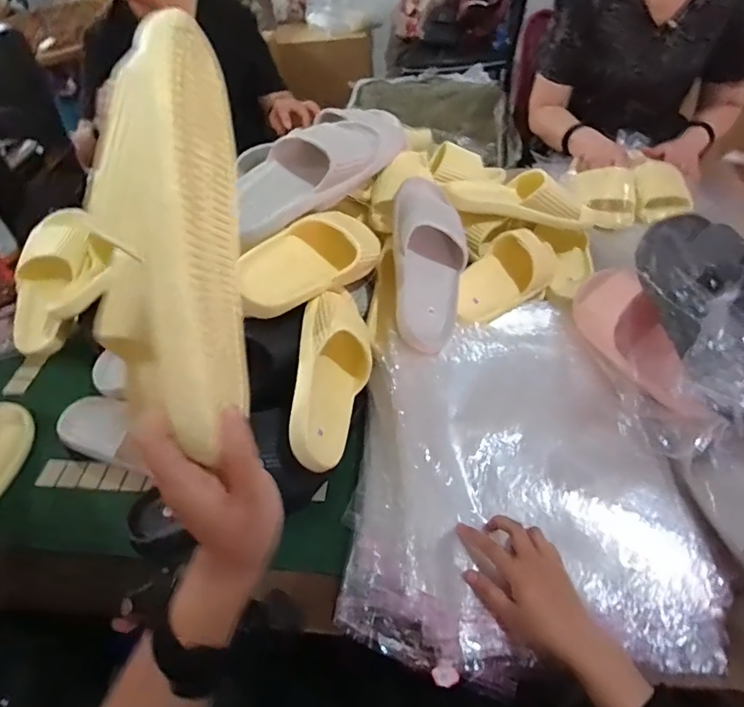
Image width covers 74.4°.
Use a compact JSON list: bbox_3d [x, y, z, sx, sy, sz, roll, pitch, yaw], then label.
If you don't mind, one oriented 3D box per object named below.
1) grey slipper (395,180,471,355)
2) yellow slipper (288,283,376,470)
[{"bbox_3d":[0.080,-0.123,0.672,0.101,0.060,0.250,3,78,-16],"label":"grey slipper"},{"bbox_3d":[-0.049,0.021,0.602,0.085,0.080,0.243,4,67,9],"label":"yellow slipper"}]

